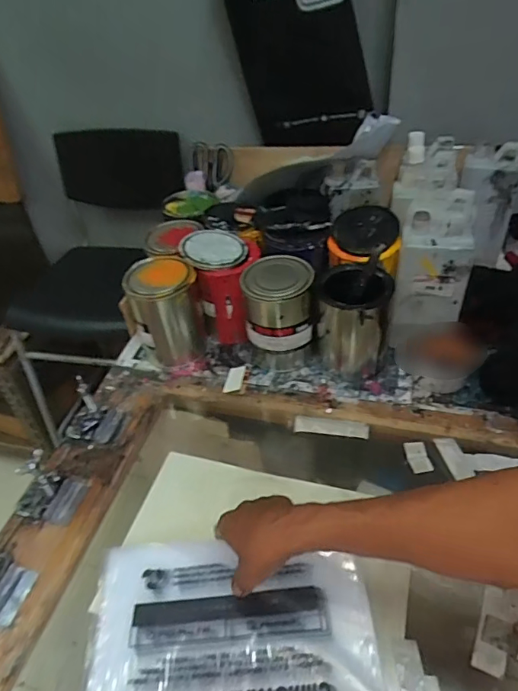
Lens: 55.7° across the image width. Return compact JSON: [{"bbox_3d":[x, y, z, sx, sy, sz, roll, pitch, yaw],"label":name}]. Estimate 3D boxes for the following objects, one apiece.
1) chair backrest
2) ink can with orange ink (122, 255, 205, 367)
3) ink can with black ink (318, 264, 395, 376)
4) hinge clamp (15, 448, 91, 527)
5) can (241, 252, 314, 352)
[{"bbox_3d":[-0.340,-0.430,1.203,0.302,0.180,0.028,0,23,0],"label":"chair backrest"},{"bbox_3d":[-0.152,-0.055,0.800,0.102,0.156,0.102,-3,42,3],"label":"ink can with orange ink"},{"bbox_3d":[0.144,-0.030,0.748,0.097,0.152,0.104,-3,42,3],"label":"ink can with black ink"},{"bbox_3d":[-0.272,0.181,0.624,0.077,0.052,0.067,11,44,18],"label":"hinge clamp"},{"bbox_3d":[0.029,-0.066,0.747,0.101,0.111,0.100,-3,42,3],"label":"can"}]

